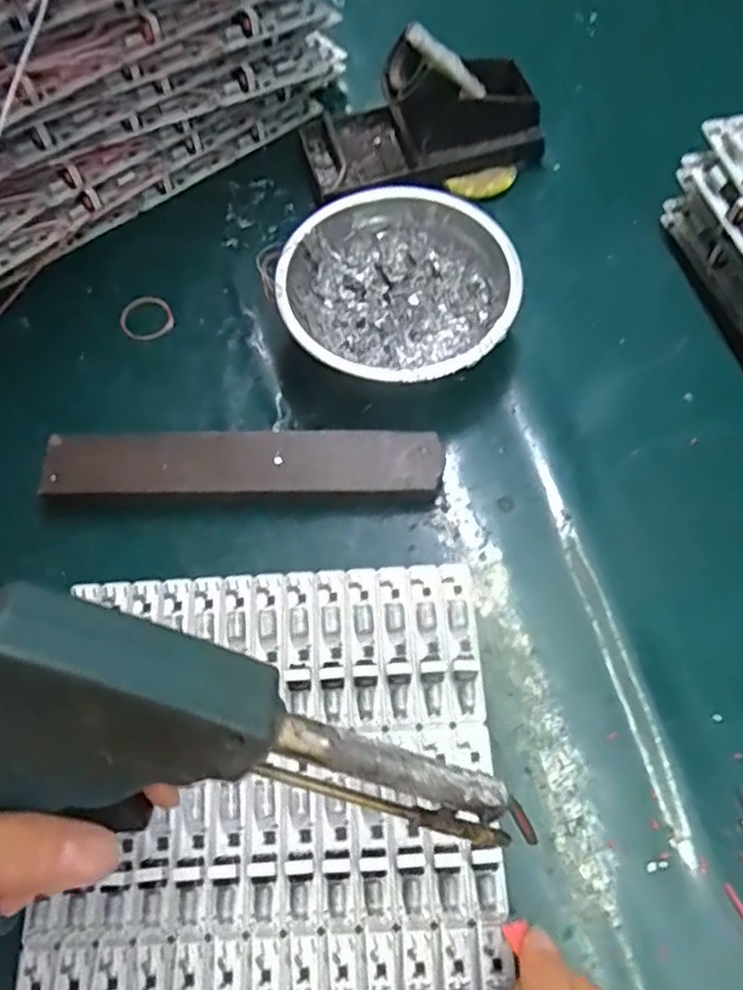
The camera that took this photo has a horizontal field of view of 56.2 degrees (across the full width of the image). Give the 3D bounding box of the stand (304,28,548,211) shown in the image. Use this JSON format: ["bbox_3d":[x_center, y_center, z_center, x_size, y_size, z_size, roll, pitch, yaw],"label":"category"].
[{"bbox_3d":[0.032,-0.236,0.425,0.148,0.069,0.078,-9,65,-3],"label":"stand"}]

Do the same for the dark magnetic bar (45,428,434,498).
[{"bbox_3d":[-0.067,-0.016,0.356,0.200,0.016,0.037,0,65,1],"label":"dark magnetic bar"}]

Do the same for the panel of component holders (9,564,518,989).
[{"bbox_3d":[-0.042,0.172,0.272,0.188,0.015,0.294,-3,65,0],"label":"panel of component holders"}]

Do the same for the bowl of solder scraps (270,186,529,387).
[{"bbox_3d":[0.014,-0.108,0.383,0.123,0.039,0.124,0,65,1],"label":"bowl of solder scraps"}]

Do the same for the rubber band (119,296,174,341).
[{"bbox_3d":[-0.131,-0.104,0.402,0.029,0.006,0.030,0,65,1],"label":"rubber band"}]

